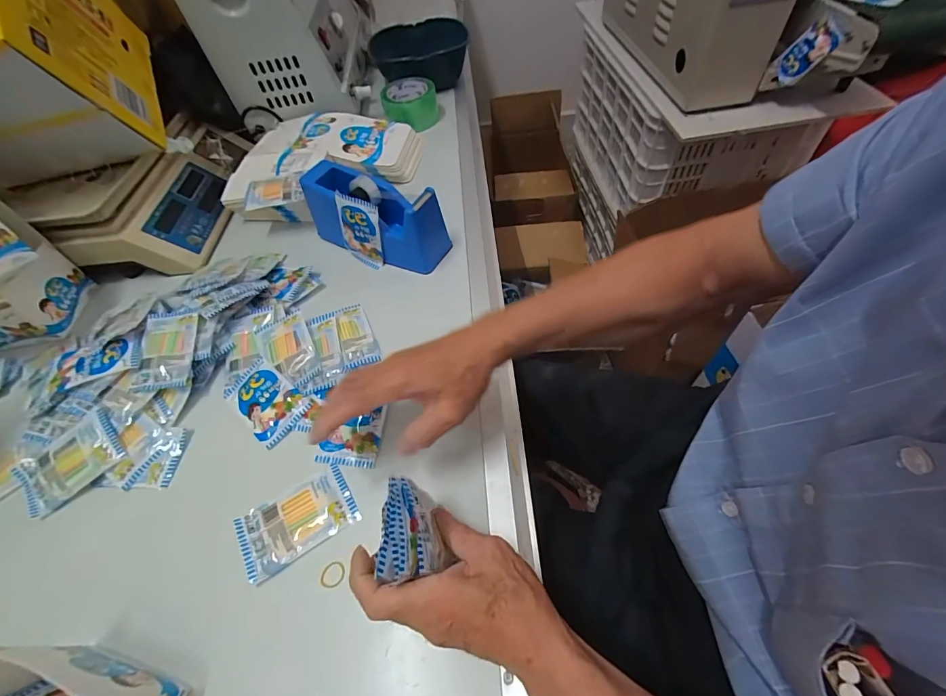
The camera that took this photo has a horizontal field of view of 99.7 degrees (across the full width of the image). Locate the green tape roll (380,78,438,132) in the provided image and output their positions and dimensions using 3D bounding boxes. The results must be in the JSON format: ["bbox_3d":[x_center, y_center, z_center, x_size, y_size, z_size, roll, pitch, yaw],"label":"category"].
[{"bbox_3d":[-0.124,-0.478,0.774,0.098,0.056,0.097,-3,56,5],"label":"green tape roll"}]

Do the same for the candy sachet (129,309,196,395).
[{"bbox_3d":[-0.357,-0.003,0.467,0.059,0.018,0.107,-10,57,-1],"label":"candy sachet"}]

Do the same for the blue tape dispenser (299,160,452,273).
[{"bbox_3d":[-0.135,-0.176,0.545,0.199,0.094,0.073,21,61,20],"label":"blue tape dispenser"}]

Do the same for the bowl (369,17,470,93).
[{"bbox_3d":[-0.114,-0.628,0.868,0.199,0.087,0.189,-3,56,5],"label":"bowl"}]

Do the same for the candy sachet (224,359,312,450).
[{"bbox_3d":[-0.235,0.058,0.447,0.104,0.015,0.062,31,65,24],"label":"candy sachet"}]

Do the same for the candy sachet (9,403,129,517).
[{"bbox_3d":[-0.421,0.119,0.415,0.101,0.010,0.069,-38,74,-5],"label":"candy sachet"}]

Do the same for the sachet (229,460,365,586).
[{"bbox_3d":[-0.164,0.160,0.371,0.101,0.007,0.062,-30,58,-13],"label":"sachet"}]

